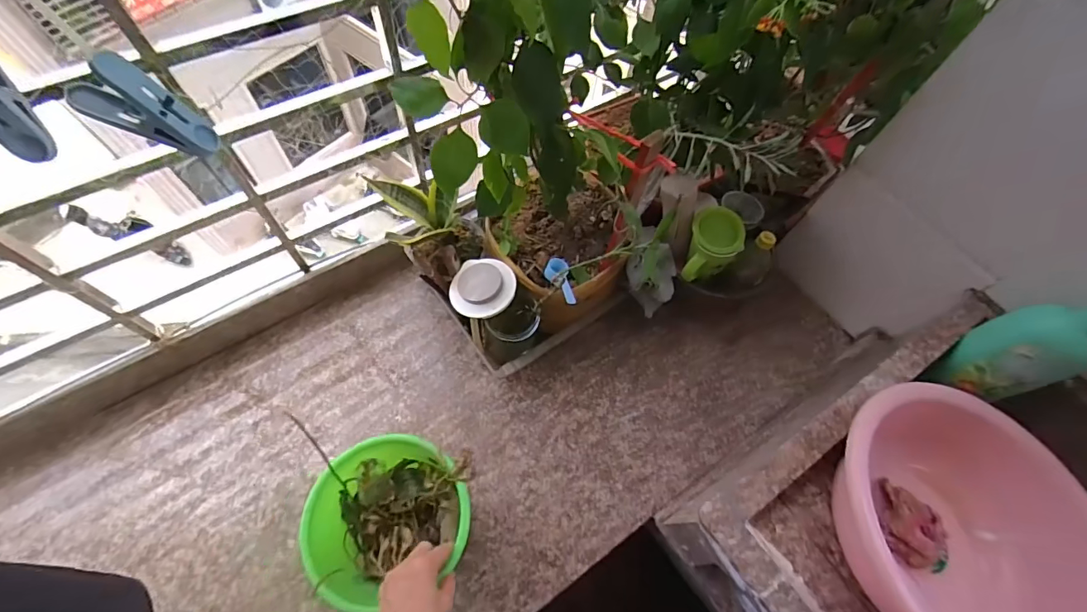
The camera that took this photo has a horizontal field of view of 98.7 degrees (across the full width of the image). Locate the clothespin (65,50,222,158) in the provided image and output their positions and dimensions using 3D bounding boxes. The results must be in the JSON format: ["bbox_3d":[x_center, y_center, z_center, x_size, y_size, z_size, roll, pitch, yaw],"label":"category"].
[{"bbox_3d":[-0.171,-0.083,0.202,0.032,0.049,0.018,5,69,29],"label":"clothespin"}]

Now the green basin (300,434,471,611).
[{"bbox_3d":[-0.206,0.278,0.630,0.198,0.102,0.183,1,63,-2],"label":"green basin"}]

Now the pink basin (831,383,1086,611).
[{"bbox_3d":[0.495,0.283,0.561,0.288,0.154,0.344,-21,67,-14],"label":"pink basin"}]

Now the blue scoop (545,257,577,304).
[{"bbox_3d":[0.027,-0.036,0.769,0.037,0.026,0.088,-12,64,-9],"label":"blue scoop"}]

